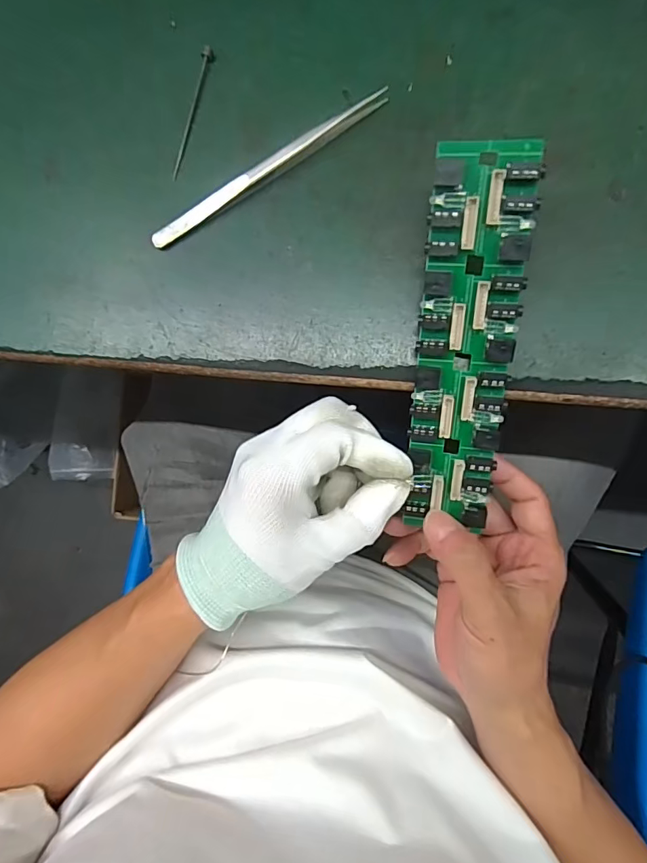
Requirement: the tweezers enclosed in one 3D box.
[{"bbox_3d":[-0.028,-0.131,0.241,0.134,0.009,0.007,-29,86,6],"label":"tweezers"}]

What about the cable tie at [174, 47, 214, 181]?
[{"bbox_3d":[-0.069,-0.165,0.249,0.004,0.007,0.068,17,92,7],"label":"cable tie"}]

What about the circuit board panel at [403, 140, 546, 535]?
[{"bbox_3d":[0.066,-0.036,0.224,0.043,0.013,0.172,4,110,7],"label":"circuit board panel"}]

